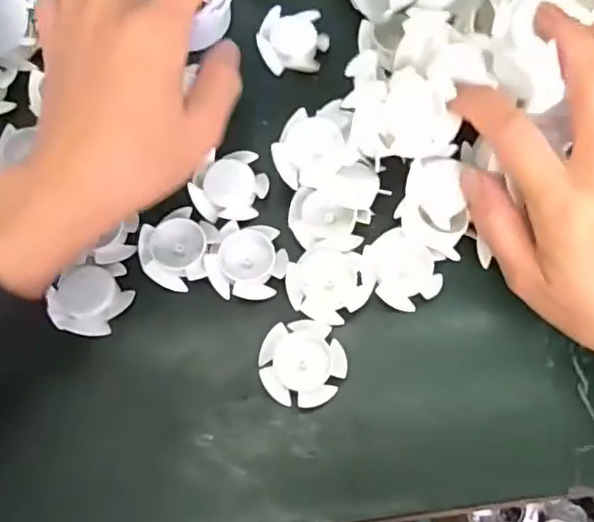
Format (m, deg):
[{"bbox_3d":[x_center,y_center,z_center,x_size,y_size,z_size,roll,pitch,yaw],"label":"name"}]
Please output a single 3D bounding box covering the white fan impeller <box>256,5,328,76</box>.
[{"bbox_3d":[-0.002,-0.128,0.353,0.039,0.013,0.039,5,72,1],"label":"white fan impeller"}]

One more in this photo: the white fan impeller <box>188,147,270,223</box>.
[{"bbox_3d":[-0.036,-0.040,0.324,0.039,0.011,0.038,-3,72,-2],"label":"white fan impeller"}]

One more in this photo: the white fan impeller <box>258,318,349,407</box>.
[{"bbox_3d":[0.003,0.050,0.296,0.040,0.011,0.039,0,72,-1],"label":"white fan impeller"}]

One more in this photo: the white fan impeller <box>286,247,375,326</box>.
[{"bbox_3d":[0.016,0.012,0.307,0.042,0.008,0.038,12,72,3],"label":"white fan impeller"}]

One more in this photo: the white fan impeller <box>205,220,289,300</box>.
[{"bbox_3d":[-0.025,0.000,0.310,0.039,0.008,0.038,2,72,0],"label":"white fan impeller"}]

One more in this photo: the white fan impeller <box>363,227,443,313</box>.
[{"bbox_3d":[0.053,0.005,0.309,0.031,0.008,0.039,-31,75,-10],"label":"white fan impeller"}]

